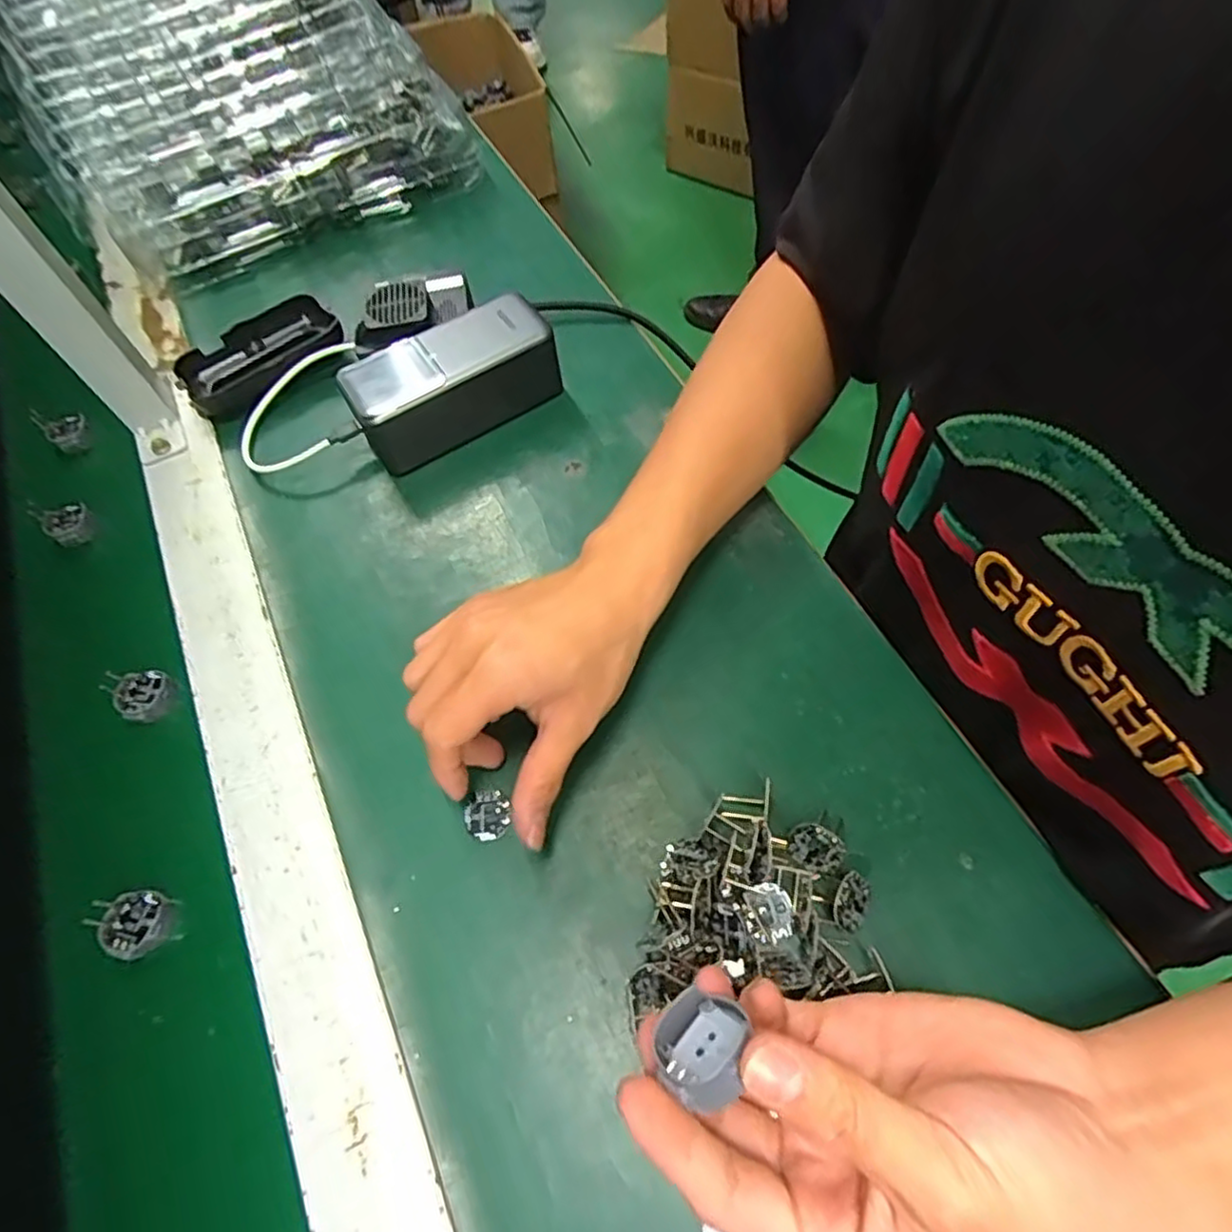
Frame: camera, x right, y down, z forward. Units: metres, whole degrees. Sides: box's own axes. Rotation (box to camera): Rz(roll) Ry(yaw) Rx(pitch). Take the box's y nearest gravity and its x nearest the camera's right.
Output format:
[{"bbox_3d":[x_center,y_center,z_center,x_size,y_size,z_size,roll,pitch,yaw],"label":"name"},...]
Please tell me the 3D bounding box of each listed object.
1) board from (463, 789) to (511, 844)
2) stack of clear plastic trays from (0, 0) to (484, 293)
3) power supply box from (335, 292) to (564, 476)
[{"bbox_3d":[-0.064,0.097,0.333,0.022,0.004,0.025,-12,63,-4],"label":"board"},{"bbox_3d":[-0.357,-0.481,0.603,0.292,0.091,0.424,-32,66,-13],"label":"stack of clear plastic trays"},{"bbox_3d":[-0.103,-0.147,0.438,0.128,0.055,0.053,-35,67,-14],"label":"power supply box"}]

